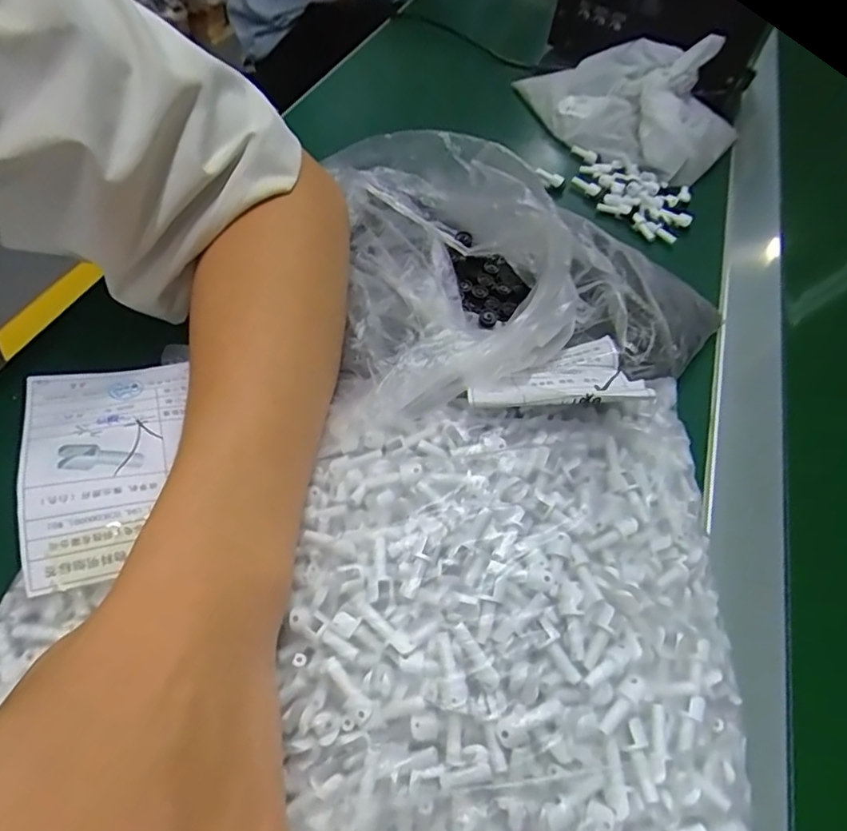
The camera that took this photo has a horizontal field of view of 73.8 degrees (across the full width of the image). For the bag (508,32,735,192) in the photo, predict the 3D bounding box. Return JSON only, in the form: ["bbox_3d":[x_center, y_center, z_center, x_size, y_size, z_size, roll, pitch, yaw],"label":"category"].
[{"bbox_3d":[0.174,-0.281,0.490,0.186,0.058,0.139,36,58,16],"label":"bag"}]

